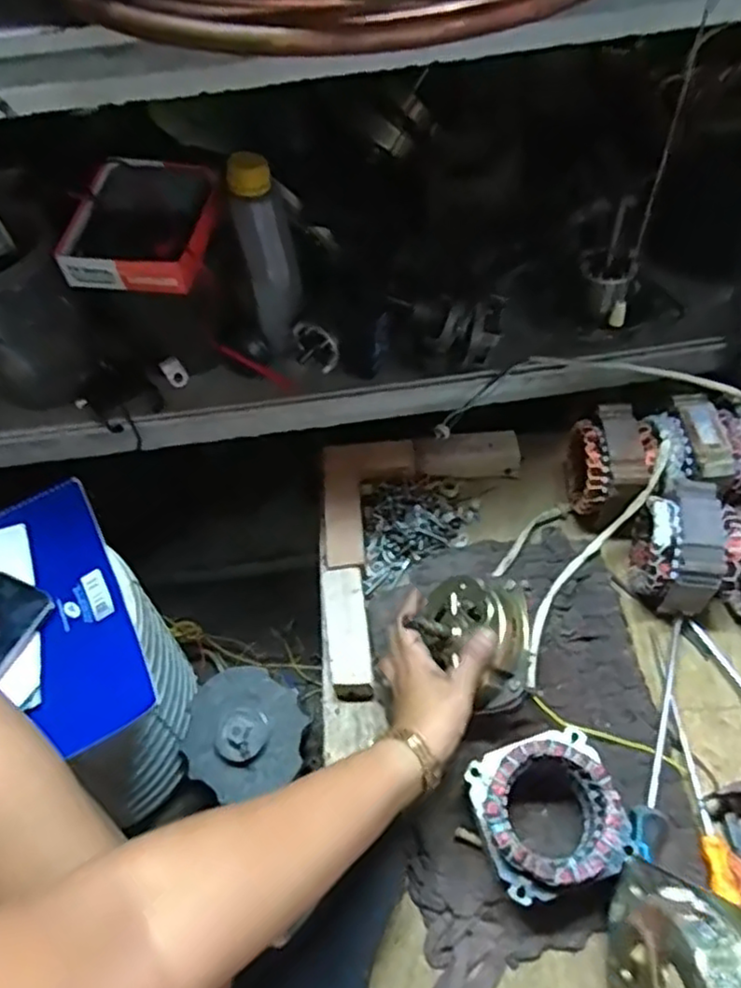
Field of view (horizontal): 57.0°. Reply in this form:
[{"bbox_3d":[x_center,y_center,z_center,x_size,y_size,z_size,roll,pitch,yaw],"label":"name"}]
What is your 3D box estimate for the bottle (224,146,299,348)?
[{"bbox_3d":[-0.109,-0.251,0.740,0.054,0.198,0.043,-11,55,-2],"label":"bottle"}]

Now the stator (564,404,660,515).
[{"bbox_3d":[0.258,-0.032,0.739,0.077,0.095,0.109,0,56,5],"label":"stator"}]

